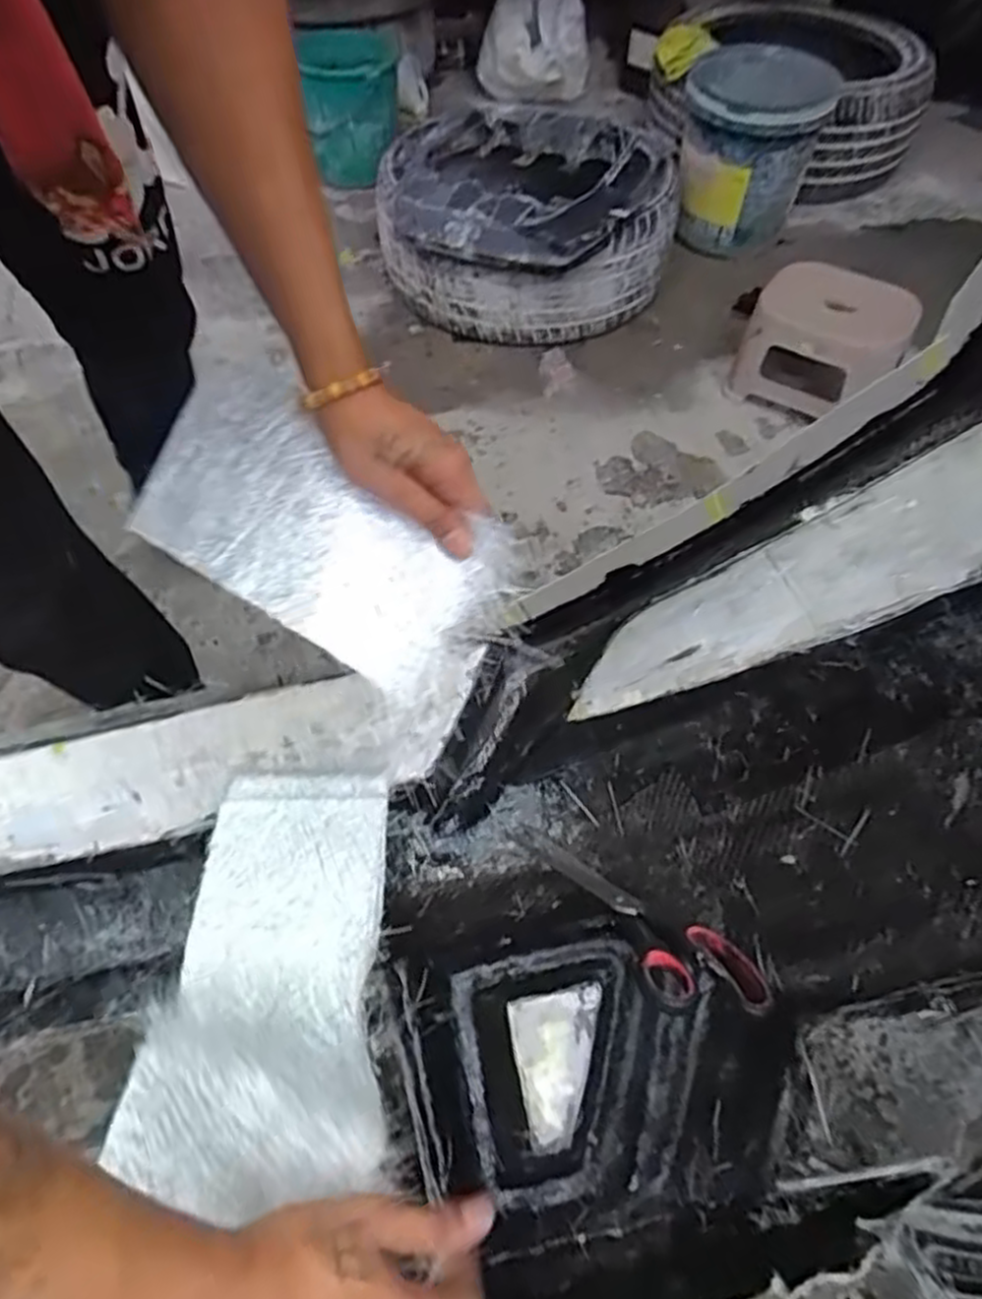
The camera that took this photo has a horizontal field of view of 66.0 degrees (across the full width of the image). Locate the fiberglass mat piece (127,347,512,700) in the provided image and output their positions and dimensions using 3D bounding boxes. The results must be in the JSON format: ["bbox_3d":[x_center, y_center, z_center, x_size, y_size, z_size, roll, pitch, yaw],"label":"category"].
[{"bbox_3d":[-0.121,-0.086,0.507,0.264,0.070,0.149,42,72,1],"label":"fiberglass mat piece"}]

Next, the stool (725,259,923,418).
[{"bbox_3d":[0.604,-0.552,1.389,0.270,0.188,0.221,31,60,20],"label":"stool"}]

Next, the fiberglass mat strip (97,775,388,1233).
[{"bbox_3d":[-0.151,0.251,0.448,0.173,0.121,0.437,4,47,2],"label":"fiberglass mat strip"}]

